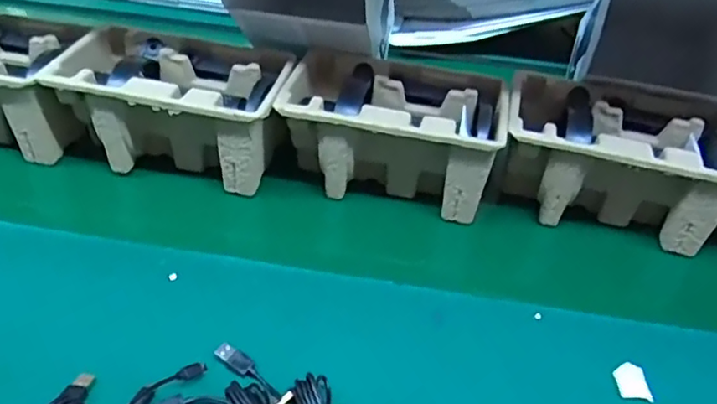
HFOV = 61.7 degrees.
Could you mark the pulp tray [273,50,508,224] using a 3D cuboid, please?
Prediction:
[{"bbox_3d":[0.037,-0.075,0.644,0.223,0.102,0.142,9,40,6],"label":"pulp tray"}]

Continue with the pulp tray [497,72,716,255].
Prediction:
[{"bbox_3d":[0.265,-0.045,0.634,0.224,0.104,0.150,13,40,12],"label":"pulp tray"}]

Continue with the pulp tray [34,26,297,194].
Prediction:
[{"bbox_3d":[-0.192,-0.102,0.650,0.235,0.106,0.141,7,39,4],"label":"pulp tray"}]

